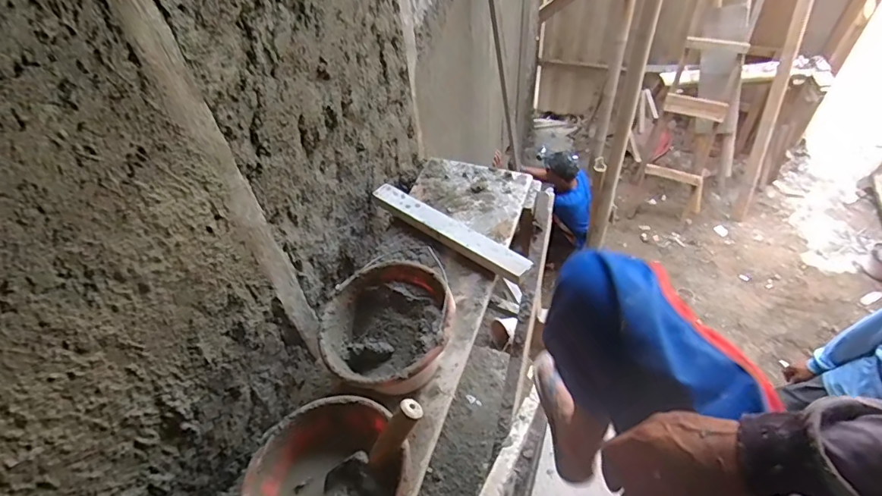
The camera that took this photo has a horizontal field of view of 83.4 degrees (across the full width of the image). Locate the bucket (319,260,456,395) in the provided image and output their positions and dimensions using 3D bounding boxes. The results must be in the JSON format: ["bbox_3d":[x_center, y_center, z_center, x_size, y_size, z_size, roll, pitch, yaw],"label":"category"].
[{"bbox_3d":[-0.090,0.161,0.923,0.221,0.157,0.238,-2,52,3],"label":"bucket"}]

